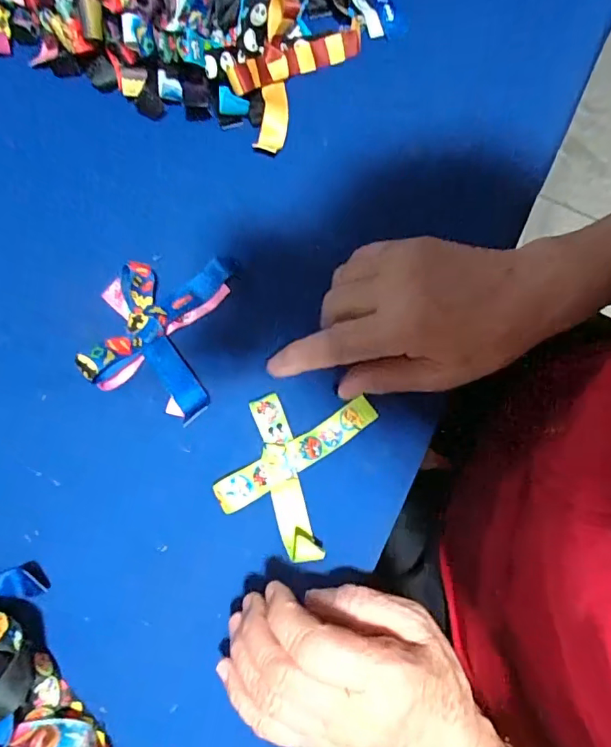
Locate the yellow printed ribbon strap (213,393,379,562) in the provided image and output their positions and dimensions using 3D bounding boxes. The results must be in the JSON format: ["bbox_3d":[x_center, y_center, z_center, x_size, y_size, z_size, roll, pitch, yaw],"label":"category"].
[{"bbox_3d":[-0.008,0.057,0.336,0.078,0.019,0.109,22,77,5],"label":"yellow printed ribbon strap"}]

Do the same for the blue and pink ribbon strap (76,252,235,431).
[{"bbox_3d":[-0.102,-0.033,0.352,0.083,0.032,0.118,8,76,1],"label":"blue and pink ribbon strap"}]

